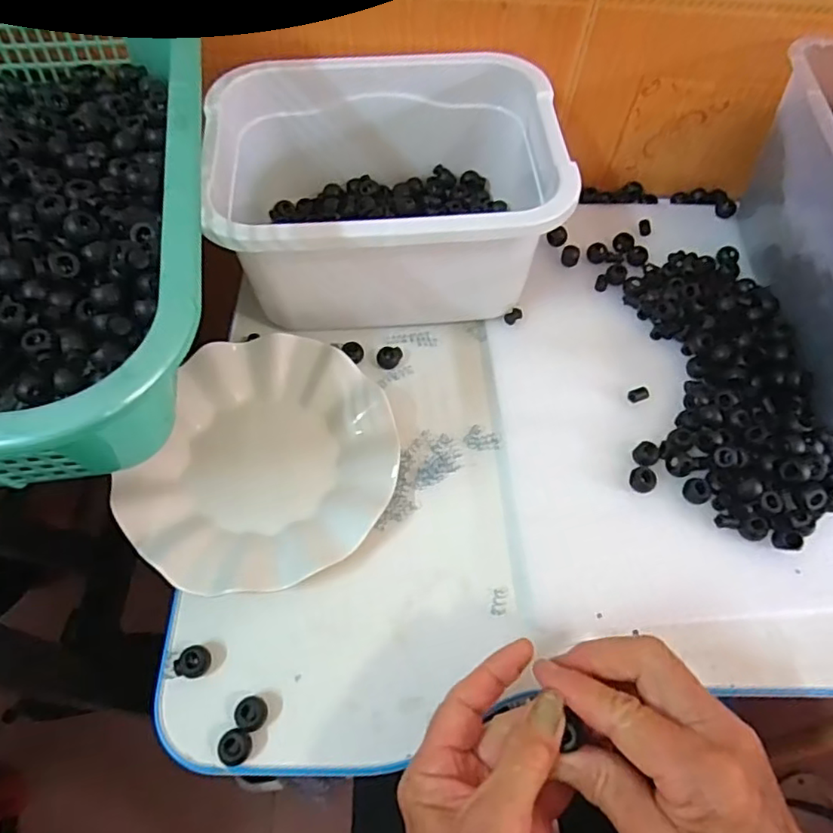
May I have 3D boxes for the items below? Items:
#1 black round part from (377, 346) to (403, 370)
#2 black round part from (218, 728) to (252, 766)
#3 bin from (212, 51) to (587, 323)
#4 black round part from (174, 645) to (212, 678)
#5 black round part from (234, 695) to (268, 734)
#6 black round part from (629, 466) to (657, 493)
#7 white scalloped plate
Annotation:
[{"bbox_3d":[-0.021,-0.046,0.459,0.019,0.008,0.016,7,60,1],"label":"black round part"},{"bbox_3d":[-0.099,0.181,0.324,0.016,0.013,0.017,2,60,-3],"label":"black round part"},{"bbox_3d":[-0.024,-0.167,0.453,0.246,0.116,0.191,-8,62,-7],"label":"bin"},{"bbox_3d":[-0.130,0.143,0.345,0.017,0.013,0.017,2,60,-3],"label":"black round part"},{"bbox_3d":[-0.093,0.167,0.333,0.017,0.012,0.017,2,60,-3],"label":"black round part"},{"bbox_3d":[0.155,0.043,0.405,0.017,0.006,0.017,2,60,-3],"label":"black round part"},{"bbox_3d":[-0.099,0.028,0.400,0.163,0.033,0.181,18,60,6],"label":"white scalloped plate"}]

